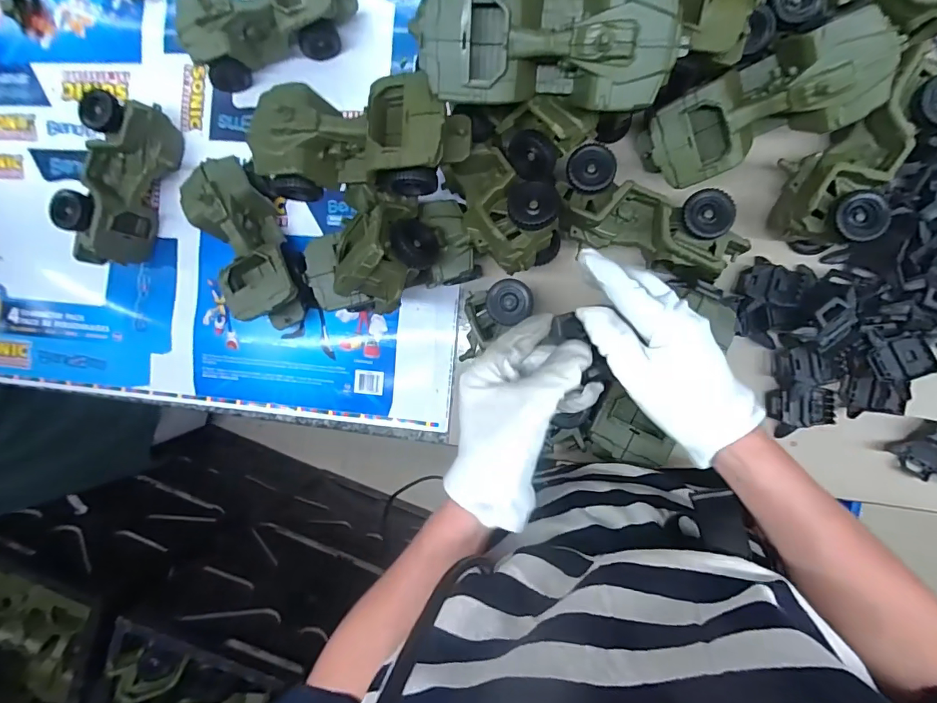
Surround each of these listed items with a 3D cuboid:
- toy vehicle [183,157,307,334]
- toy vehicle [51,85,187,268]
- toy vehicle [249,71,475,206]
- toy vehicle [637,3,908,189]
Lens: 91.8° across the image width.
[{"bbox_3d":[-0.242,-0.115,0.508,0.079,0.081,0.181,-27,89,9],"label":"toy vehicle"},{"bbox_3d":[-0.399,-0.191,0.528,0.070,0.079,0.187,22,96,7],"label":"toy vehicle"},{"bbox_3d":[-0.094,-0.186,0.394,0.187,0.070,0.084,0,93,9],"label":"toy vehicle"},{"bbox_3d":[0.259,-0.217,0.400,0.183,0.072,0.083,-16,90,32],"label":"toy vehicle"}]

